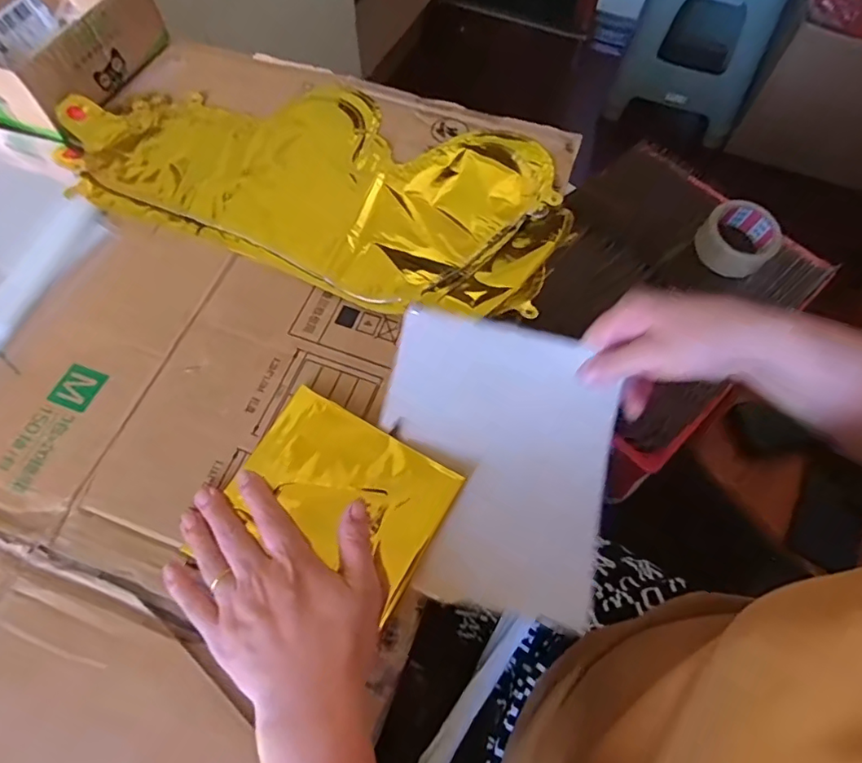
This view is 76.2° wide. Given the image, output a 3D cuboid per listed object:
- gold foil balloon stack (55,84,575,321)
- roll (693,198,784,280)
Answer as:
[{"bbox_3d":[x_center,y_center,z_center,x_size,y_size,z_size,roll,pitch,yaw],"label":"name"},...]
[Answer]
[{"bbox_3d":[-0.106,-0.196,0.502,0.455,0.021,0.223,19,64,9],"label":"gold foil balloon stack"},{"bbox_3d":[0.431,-0.200,0.766,0.099,0.052,0.099,1,64,-1],"label":"roll"}]

